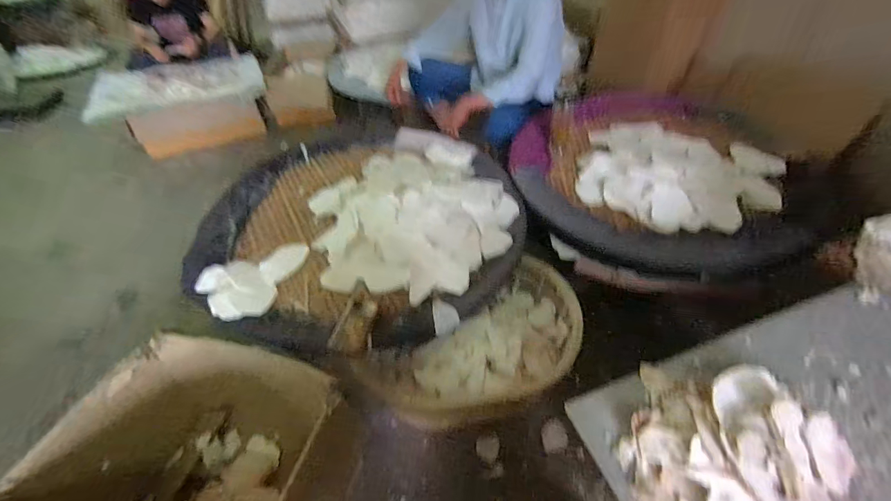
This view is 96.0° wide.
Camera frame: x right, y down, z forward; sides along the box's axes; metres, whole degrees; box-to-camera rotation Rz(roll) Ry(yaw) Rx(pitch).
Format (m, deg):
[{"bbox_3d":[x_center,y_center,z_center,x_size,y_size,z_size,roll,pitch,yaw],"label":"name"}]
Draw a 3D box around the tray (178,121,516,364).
[{"bbox_3d":[-0.237,-0.107,1.156,0.839,0.175,0.816,-2,44,2],"label":"tray"}]

